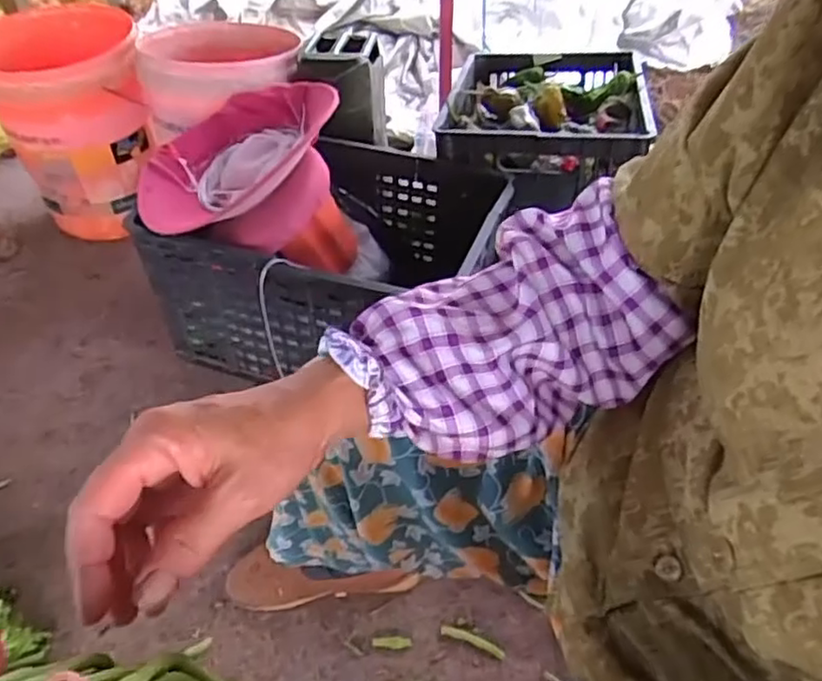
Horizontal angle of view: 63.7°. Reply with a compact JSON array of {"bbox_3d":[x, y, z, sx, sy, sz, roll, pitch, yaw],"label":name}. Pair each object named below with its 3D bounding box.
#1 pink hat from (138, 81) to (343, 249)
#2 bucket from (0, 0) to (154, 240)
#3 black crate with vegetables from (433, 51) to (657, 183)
[{"bbox_3d":[-0.246,-0.285,0.995,0.266,0.121,0.334,11,45,14],"label":"pink hat"},{"bbox_3d":[-0.671,-0.440,1.336,0.267,0.349,0.313,-18,45,-16],"label":"bucket"},{"bbox_3d":[0.254,-0.448,1.248,0.340,0.096,0.513,8,42,10],"label":"black crate with vegetables"}]

